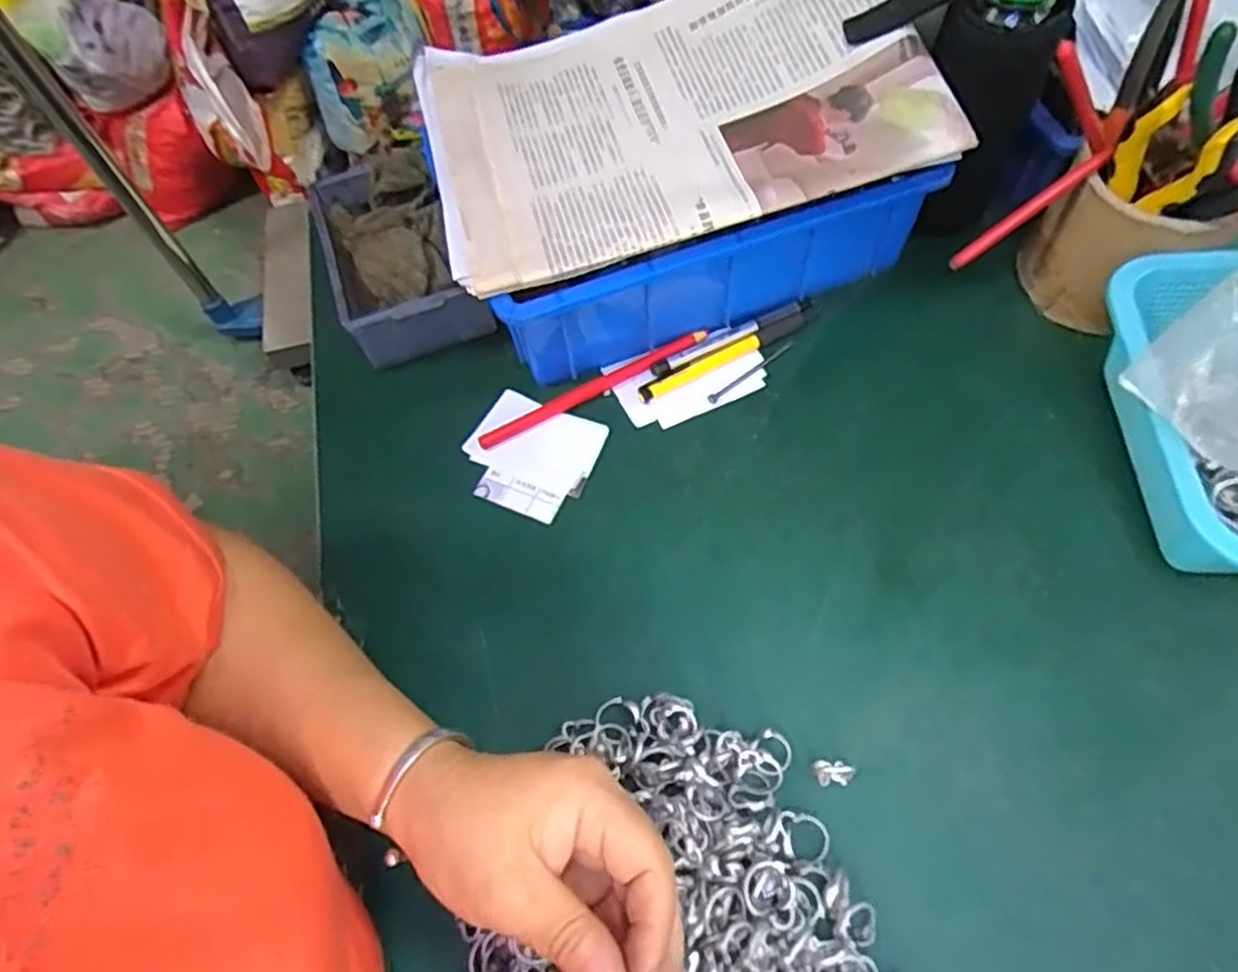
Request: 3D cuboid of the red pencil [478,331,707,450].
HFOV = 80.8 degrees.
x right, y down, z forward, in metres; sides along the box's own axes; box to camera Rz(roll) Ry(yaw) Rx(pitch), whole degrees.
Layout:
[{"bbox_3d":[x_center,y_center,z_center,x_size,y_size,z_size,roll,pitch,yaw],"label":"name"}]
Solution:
[{"bbox_3d":[-0.016,-0.066,0.475,0.163,0.006,0.012,-27,62,-10],"label":"red pencil"}]

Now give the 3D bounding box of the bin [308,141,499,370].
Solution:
[{"bbox_3d":[-0.156,-0.161,0.504,0.088,0.060,0.157,-22,63,-7],"label":"bin"}]

